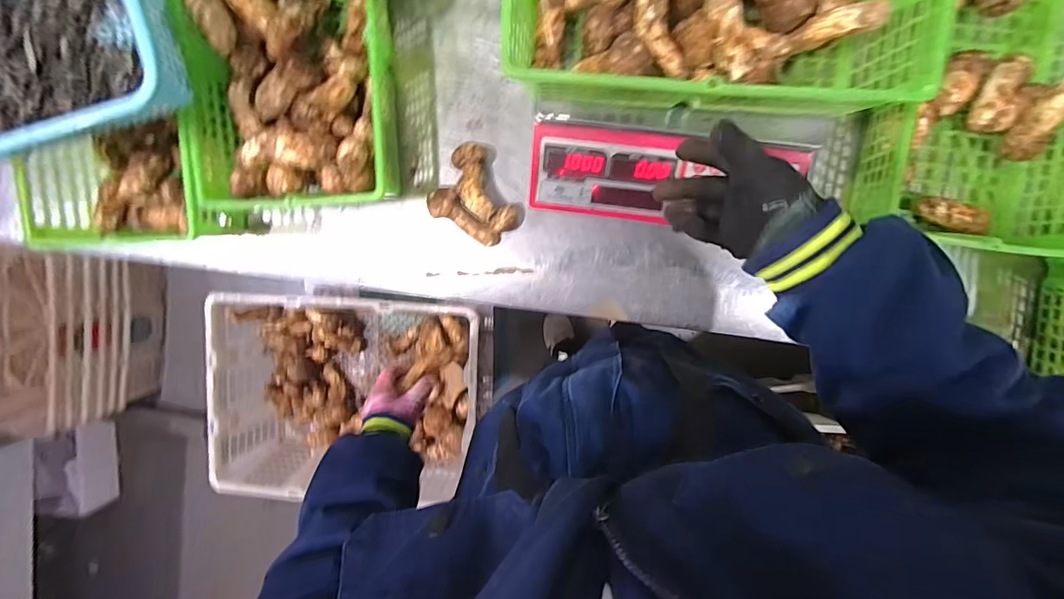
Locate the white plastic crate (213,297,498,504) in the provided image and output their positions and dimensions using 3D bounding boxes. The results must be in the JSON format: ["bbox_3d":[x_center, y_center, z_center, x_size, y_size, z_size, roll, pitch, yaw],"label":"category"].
[{"bbox_3d":[-0.325,0.168,0.845,0.477,0.179,0.353,0,97,2],"label":"white plastic crate"}]

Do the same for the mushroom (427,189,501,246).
[{"bbox_3d":[-0.085,-0.106,0.573,0.100,0.030,0.038,30,97,-2],"label":"mushroom"}]

